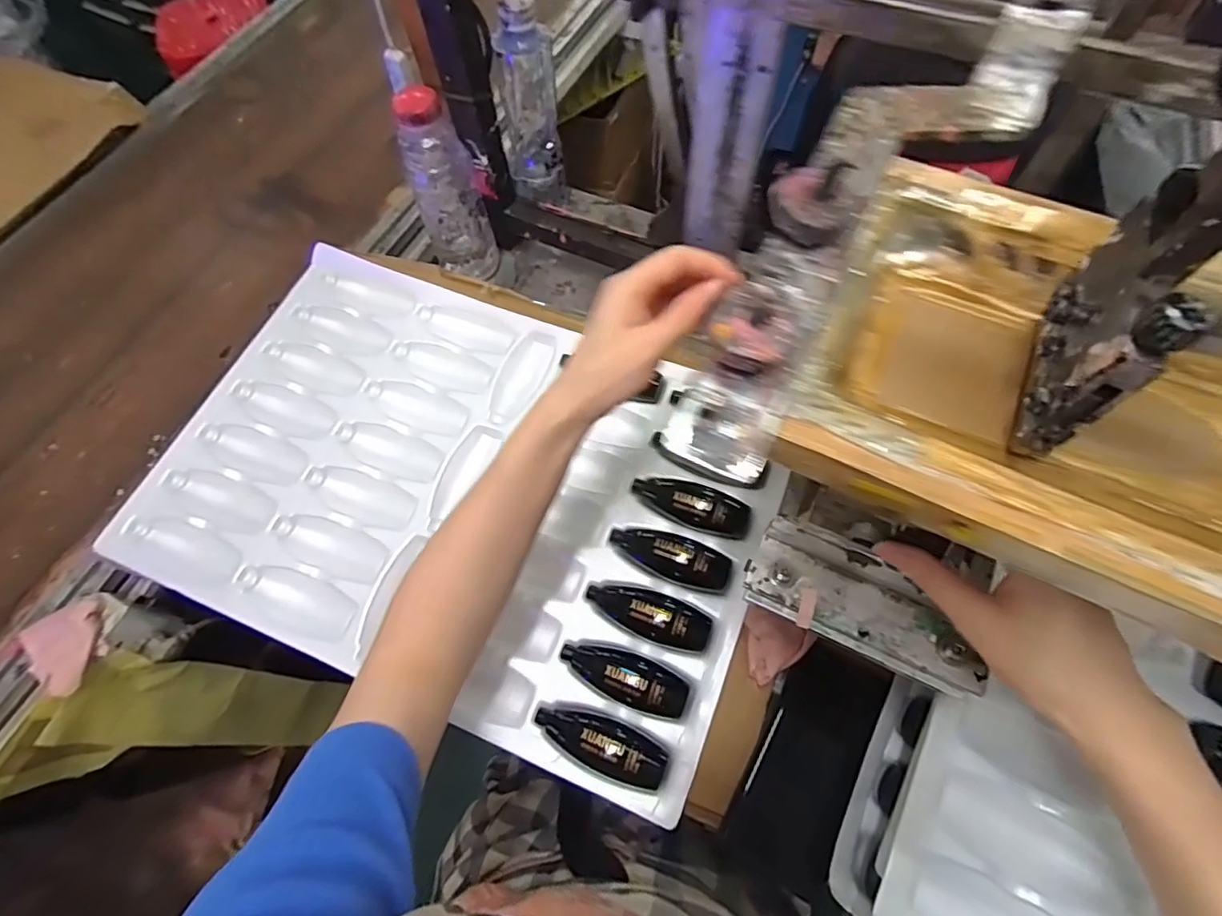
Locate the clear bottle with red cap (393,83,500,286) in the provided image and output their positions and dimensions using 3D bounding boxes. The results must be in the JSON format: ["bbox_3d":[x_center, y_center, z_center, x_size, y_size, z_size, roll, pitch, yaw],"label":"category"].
[{"bbox_3d":[-0.163,-0.268,0.568,0.063,0.170,0.059,-9,66,-2],"label":"clear bottle with red cap"}]

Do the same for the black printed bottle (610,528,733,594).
[{"bbox_3d":[0.050,0.086,0.494,0.102,0.033,0.039,18,68,10],"label":"black printed bottle"}]

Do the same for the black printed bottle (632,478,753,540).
[{"bbox_3d":[0.071,0.038,0.492,0.102,0.019,0.039,20,68,26],"label":"black printed bottle"}]

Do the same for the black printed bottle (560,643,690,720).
[{"bbox_3d":[0.009,0.166,0.434,0.098,0.022,0.037,17,68,9],"label":"black printed bottle"}]

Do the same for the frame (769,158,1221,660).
[{"bbox_3d":[0.196,-0.021,0.221,0.228,0.030,0.170,24,69,12],"label":"frame"}]

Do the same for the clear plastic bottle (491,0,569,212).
[{"bbox_3d":[-0.081,-0.346,0.571,0.057,0.185,0.069,-5,66,0],"label":"clear plastic bottle"}]

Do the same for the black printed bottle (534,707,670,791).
[{"bbox_3d":[-0.008,0.207,0.418,0.100,0.024,0.036,22,69,11],"label":"black printed bottle"}]

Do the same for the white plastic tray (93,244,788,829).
[{"bbox_3d":[-0.136,0.015,0.520,0.536,0.041,0.366,20,68,11],"label":"white plastic tray"}]

